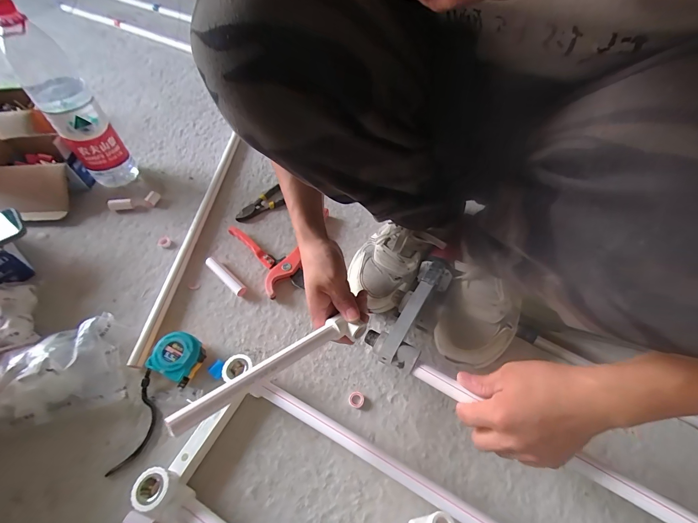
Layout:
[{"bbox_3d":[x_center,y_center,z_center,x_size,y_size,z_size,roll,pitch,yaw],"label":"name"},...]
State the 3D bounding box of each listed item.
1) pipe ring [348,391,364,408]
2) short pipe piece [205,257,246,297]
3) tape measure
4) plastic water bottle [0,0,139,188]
[{"bbox_3d":[0.010,0.195,0.456,0.021,0.004,0.021,0,56,0],"label":"pipe ring"},{"bbox_3d":[-0.212,0.024,0.554,0.097,0.022,0.020,36,63,22],"label":"short pipe piece"},{"bbox_3d":[-0.247,0.139,0.469,0.059,0.041,0.061,23,59,15],"label":"tape measure"},{"bbox_3d":[-0.507,-0.274,0.594,0.084,0.314,0.073,-34,62,-21],"label":"plastic water bottle"}]

